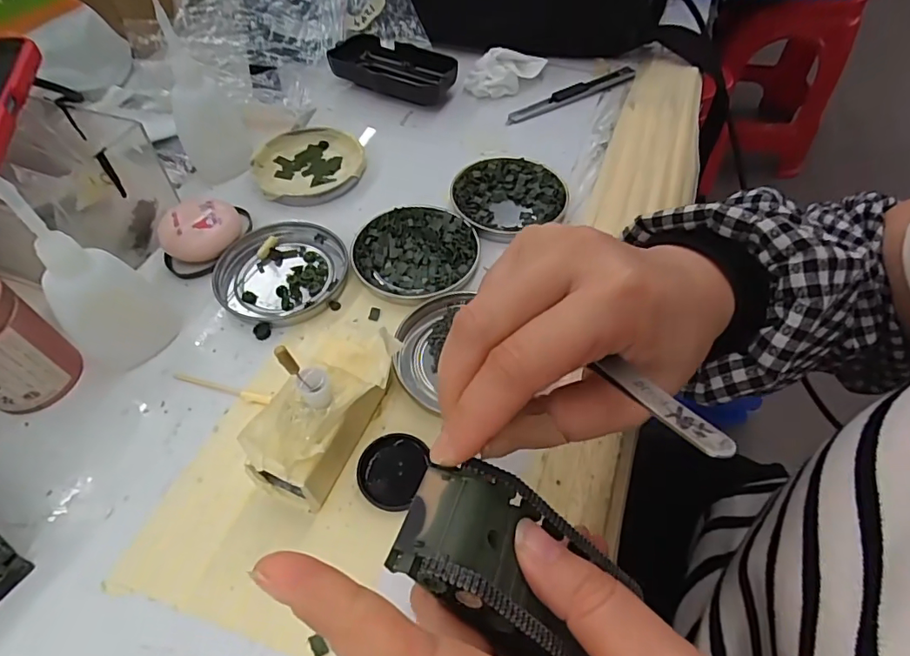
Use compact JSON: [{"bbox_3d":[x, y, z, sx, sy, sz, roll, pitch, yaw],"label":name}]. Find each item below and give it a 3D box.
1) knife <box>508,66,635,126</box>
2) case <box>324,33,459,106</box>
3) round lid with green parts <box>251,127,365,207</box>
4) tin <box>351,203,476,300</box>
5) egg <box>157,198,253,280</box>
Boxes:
[{"bbox_3d":[0.101,-0.200,0.434,0.134,0.008,0.016,-26,59,-18],"label":"knife"},{"bbox_3d":[-0.056,-0.223,0.439,0.113,0.021,0.050,25,58,16],"label":"case"},{"bbox_3d":[-0.108,-0.121,0.380,0.077,0.011,0.082,0,55,0],"label":"round lid with green parts"},{"bbox_3d":[-0.025,-0.049,0.326,0.076,0.009,0.073,0,55,0],"label":"tin"},{"bbox_3d":[-0.159,-0.060,0.327,0.055,0.023,0.045,-22,58,-15],"label":"egg"}]

